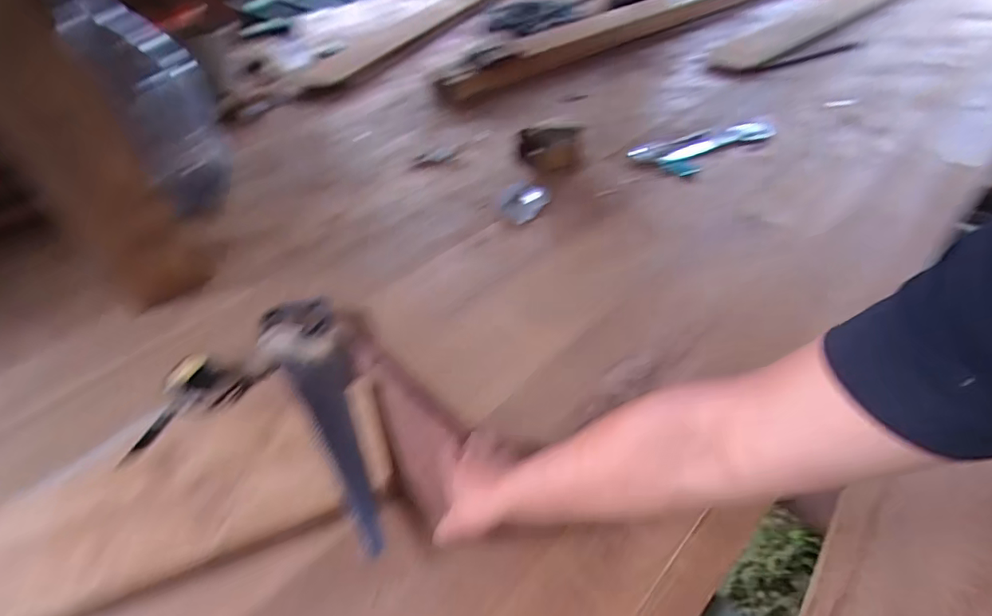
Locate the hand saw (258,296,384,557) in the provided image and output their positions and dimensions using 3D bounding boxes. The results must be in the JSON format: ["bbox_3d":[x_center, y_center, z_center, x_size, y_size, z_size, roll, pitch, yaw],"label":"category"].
[{"bbox_3d":[-0.257,0.139,0.707,0.114,0.051,0.452,-22,47,-17],"label":"hand saw"}]

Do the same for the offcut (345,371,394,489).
[{"bbox_3d":[-0.176,0.165,0.683,0.039,0.016,0.174,-17,46,-13],"label":"offcut"}]

